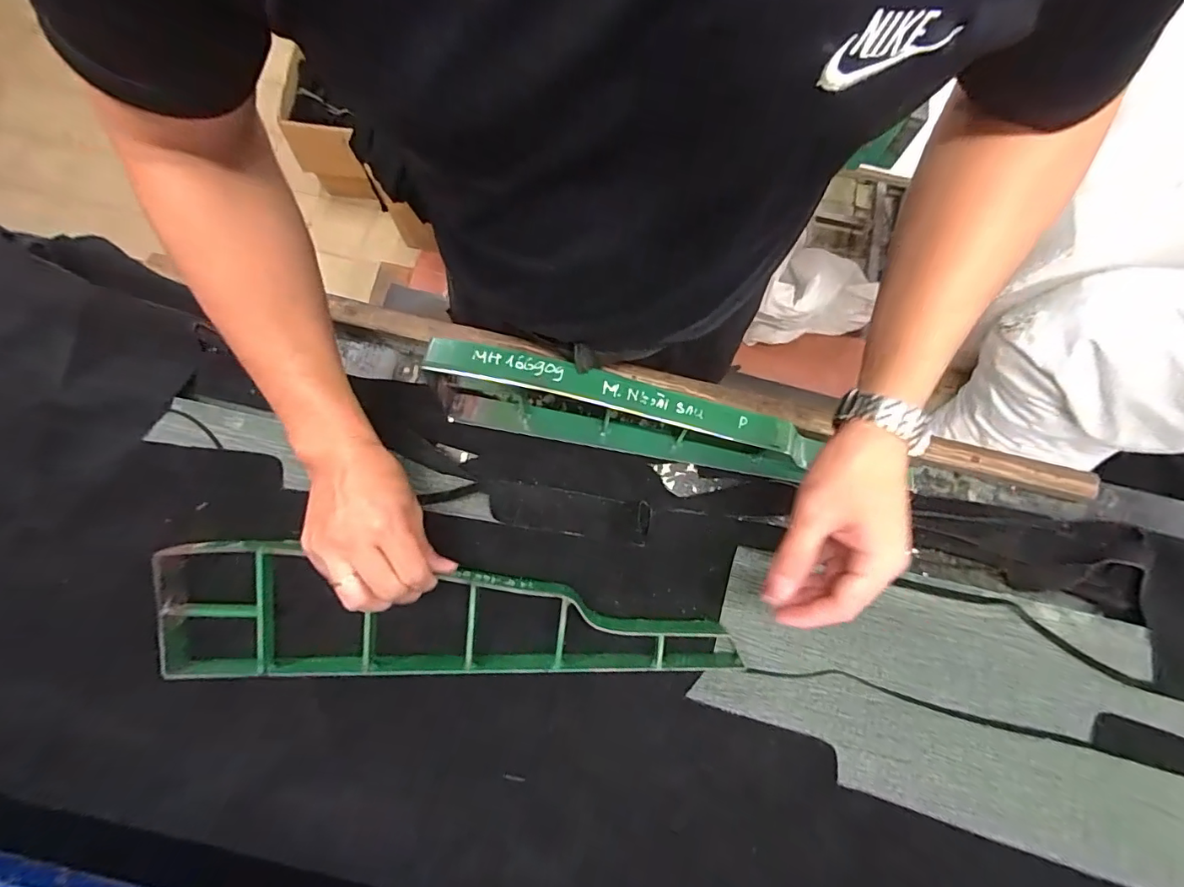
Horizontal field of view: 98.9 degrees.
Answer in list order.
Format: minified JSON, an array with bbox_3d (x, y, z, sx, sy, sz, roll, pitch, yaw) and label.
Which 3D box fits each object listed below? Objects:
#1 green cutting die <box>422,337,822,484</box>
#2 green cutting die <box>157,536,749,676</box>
[{"bbox_3d":[0.029,-0.023,0.482,0.360,0.125,0.046,10,75,1],"label":"green cutting die"},{"bbox_3d":[-0.108,0.146,0.417,0.468,0.045,0.103,4,73,-3],"label":"green cutting die"}]

